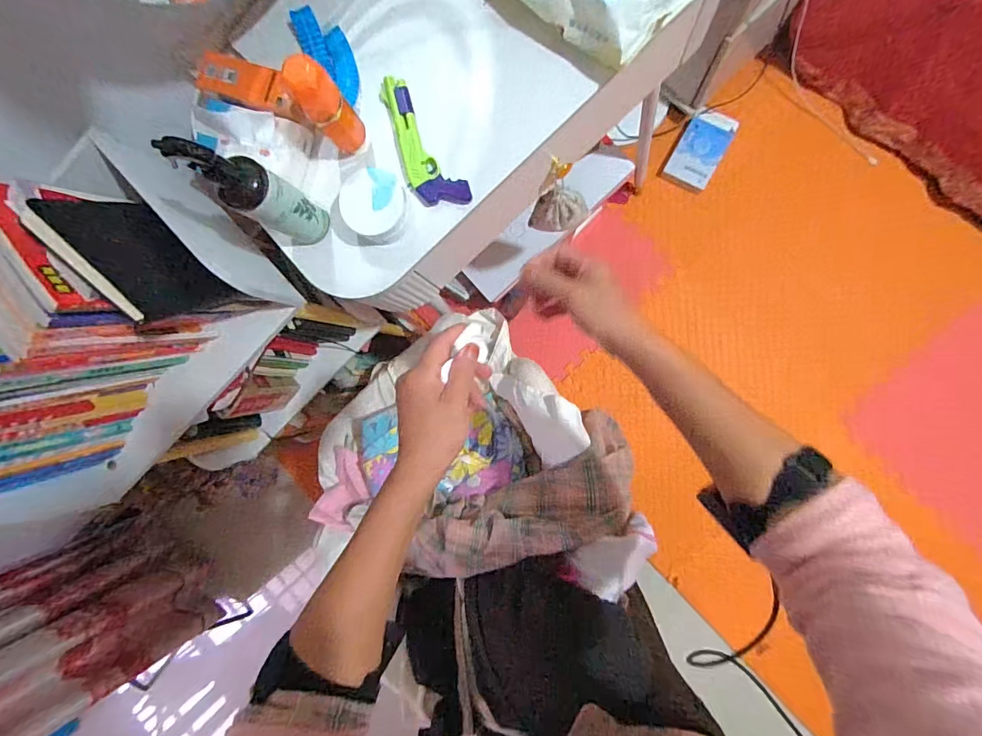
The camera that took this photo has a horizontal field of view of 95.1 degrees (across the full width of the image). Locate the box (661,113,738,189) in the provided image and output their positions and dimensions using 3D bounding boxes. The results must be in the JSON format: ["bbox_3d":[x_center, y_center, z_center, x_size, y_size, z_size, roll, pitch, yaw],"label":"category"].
[{"bbox_3d":[0.556,-0.580,1.194,0.117,0.020,0.196,29,94,7],"label":"box"}]

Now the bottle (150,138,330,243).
[{"bbox_3d":[-0.237,-0.178,0.478,0.049,0.183,0.054,35,95,7],"label":"bottle"}]

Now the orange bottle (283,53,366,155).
[{"bbox_3d":[-0.179,-0.287,0.498,0.043,0.128,0.046,0,90,8],"label":"orange bottle"}]

